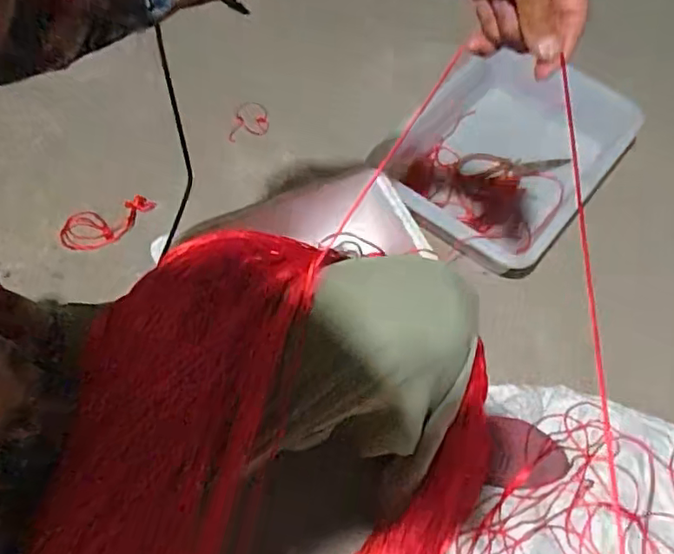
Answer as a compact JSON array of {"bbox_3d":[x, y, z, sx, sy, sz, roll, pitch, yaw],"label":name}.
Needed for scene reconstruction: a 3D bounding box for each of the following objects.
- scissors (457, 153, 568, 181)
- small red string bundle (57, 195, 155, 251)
[{"bbox_3d":[0.304,-0.191,1.014,0.188,0.011,0.059,3,63,-6],"label":"scissors"},{"bbox_3d":[-0.372,-0.086,0.965,0.151,0.013,0.070,-22,77,-17],"label":"small red string bundle"}]

